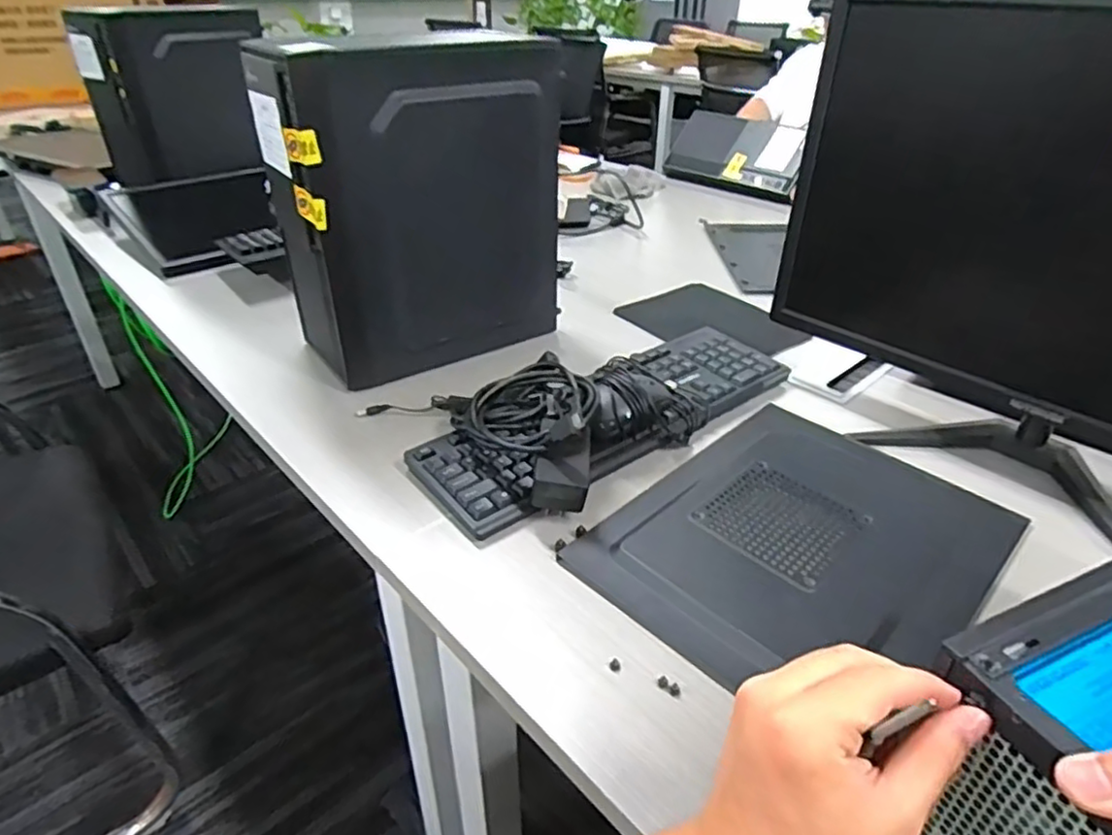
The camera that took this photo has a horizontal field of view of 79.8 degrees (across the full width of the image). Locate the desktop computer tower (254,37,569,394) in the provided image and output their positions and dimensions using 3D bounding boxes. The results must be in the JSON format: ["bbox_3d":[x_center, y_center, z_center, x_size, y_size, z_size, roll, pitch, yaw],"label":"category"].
[{"bbox_3d":[-0.157,-0.245,0.785,0.301,0.349,0.148,-19,39,-28],"label":"desktop computer tower"}]

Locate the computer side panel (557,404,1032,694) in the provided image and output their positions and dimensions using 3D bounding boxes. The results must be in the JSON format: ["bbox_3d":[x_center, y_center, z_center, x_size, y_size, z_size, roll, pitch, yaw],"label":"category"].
[{"bbox_3d":[0.211,0.102,0.570,0.331,0.019,0.258,-27,43,-35],"label":"computer side panel"}]

